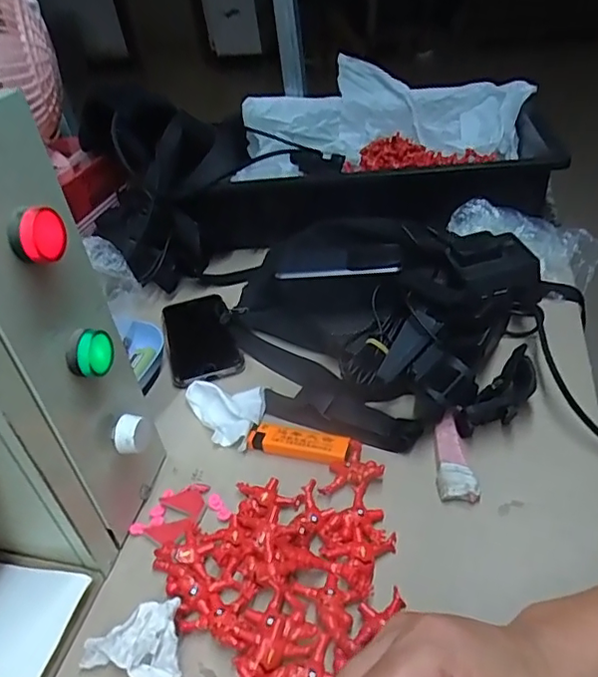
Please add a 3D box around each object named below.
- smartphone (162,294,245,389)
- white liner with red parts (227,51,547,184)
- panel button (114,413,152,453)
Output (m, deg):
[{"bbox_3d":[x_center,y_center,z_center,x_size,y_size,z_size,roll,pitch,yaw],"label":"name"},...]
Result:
[{"bbox_3d":[-0.102,-0.006,0.565,0.068,0.015,0.136,-13,37,-10],"label":"smartphone"},{"bbox_3d":[0.121,-0.342,0.891,0.435,0.125,0.169,2,37,12],"label":"white liner with red parts"},{"bbox_3d":[-0.110,0.061,0.369,0.019,0.017,0.024,3,38,11],"label":"panel button"}]

